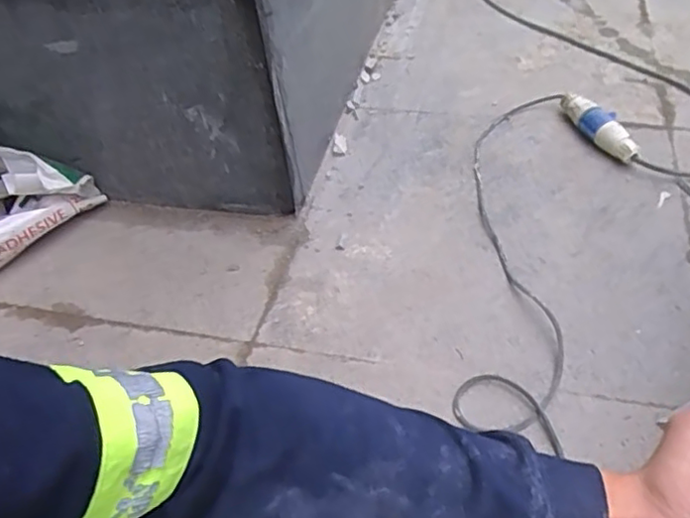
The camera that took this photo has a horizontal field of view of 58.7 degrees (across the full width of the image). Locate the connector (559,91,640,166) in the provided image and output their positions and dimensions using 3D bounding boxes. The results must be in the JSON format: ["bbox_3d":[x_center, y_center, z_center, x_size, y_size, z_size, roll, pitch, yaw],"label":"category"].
[{"bbox_3d":[0.456,-0.240,1.109,0.058,0.048,0.204,-14,46,-8],"label":"connector"}]

